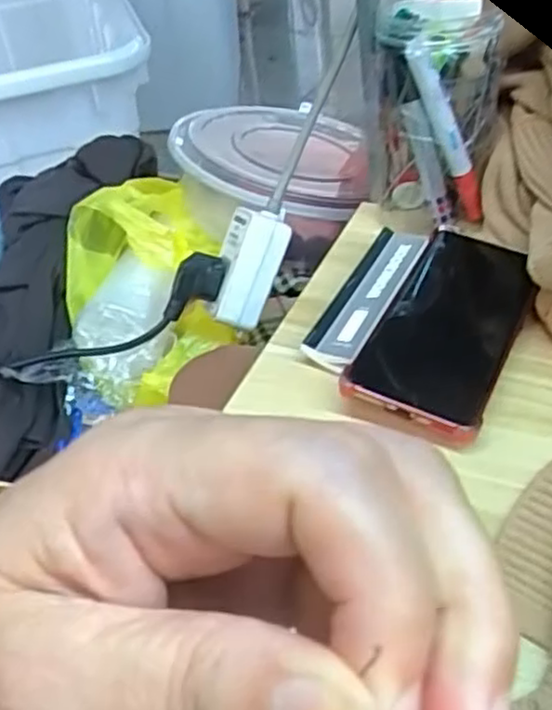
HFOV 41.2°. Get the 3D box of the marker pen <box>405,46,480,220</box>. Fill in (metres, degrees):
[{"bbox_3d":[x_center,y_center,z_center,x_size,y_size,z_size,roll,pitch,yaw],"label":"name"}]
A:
[{"bbox_3d":[0.119,-0.147,0.502,0.016,0.131,0.017,-27,40,11],"label":"marker pen"}]

